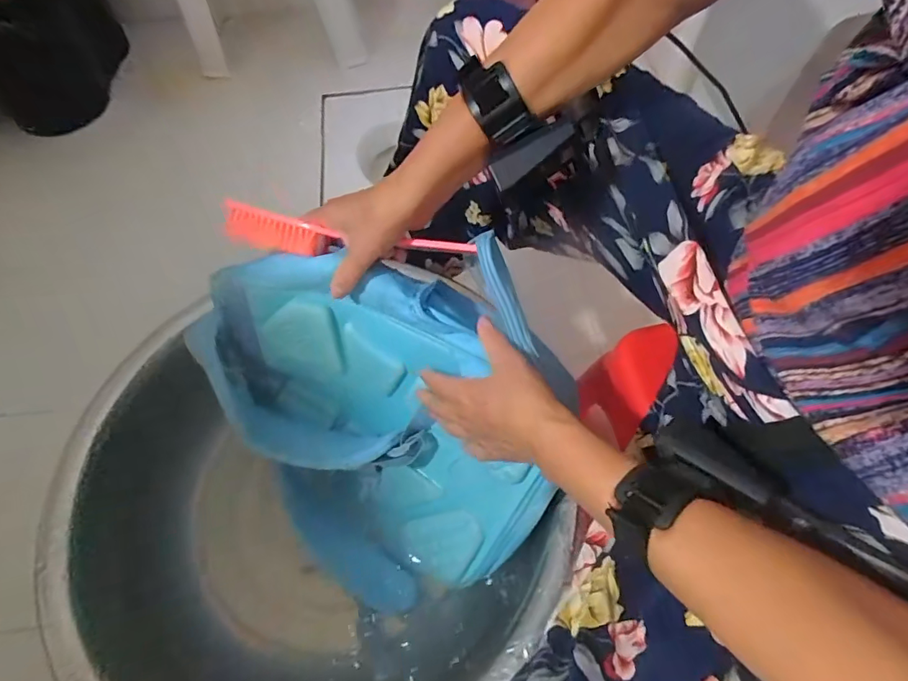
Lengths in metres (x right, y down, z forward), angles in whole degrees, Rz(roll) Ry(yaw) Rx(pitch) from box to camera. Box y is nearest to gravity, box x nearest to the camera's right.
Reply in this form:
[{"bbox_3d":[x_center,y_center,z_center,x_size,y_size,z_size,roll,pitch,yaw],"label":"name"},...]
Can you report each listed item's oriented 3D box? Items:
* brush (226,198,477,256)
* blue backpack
[{"bbox_3d":[-0.094,-0.092,0.427,0.224,0.033,0.027,8,61,8],"label":"brush"},{"bbox_3d":[-0.071,0.090,0.503,0.296,0.282,0.303,-16,61,-6],"label":"blue backpack"}]

